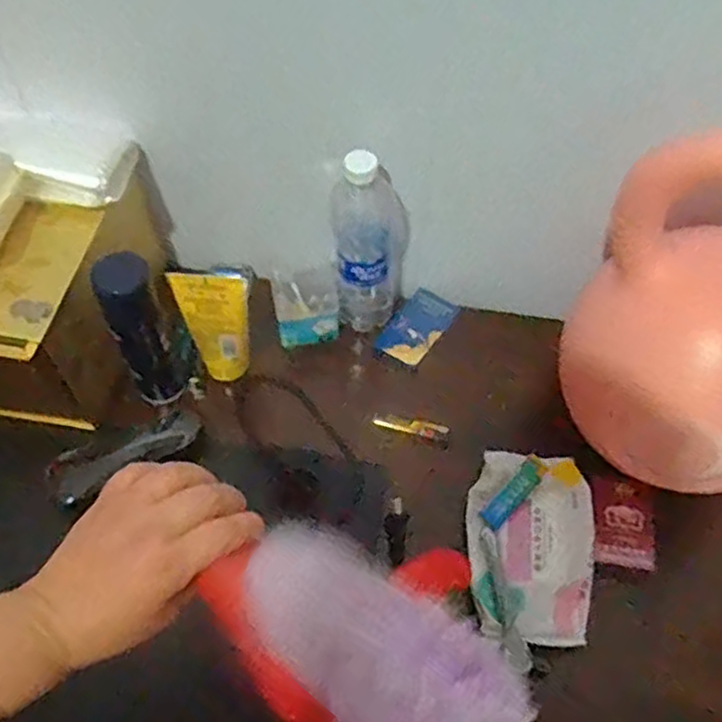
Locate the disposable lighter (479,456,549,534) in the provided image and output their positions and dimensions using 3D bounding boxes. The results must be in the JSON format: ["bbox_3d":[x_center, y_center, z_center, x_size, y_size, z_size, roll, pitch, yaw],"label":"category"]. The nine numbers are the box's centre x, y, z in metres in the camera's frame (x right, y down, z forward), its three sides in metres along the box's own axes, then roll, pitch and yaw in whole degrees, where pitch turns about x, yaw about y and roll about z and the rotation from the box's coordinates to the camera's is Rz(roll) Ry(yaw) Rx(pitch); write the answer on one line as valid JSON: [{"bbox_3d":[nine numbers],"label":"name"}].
[{"bbox_3d":[0.146,0.124,0.688,0.023,0.011,0.079,40,80,21],"label":"disposable lighter"}]

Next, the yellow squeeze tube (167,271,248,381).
[{"bbox_3d":[-0.145,-0.041,0.736,0.069,0.136,0.039,2,44,0],"label":"yellow squeeze tube"}]

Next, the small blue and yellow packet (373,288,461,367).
[{"bbox_3d":[0.064,-0.040,0.811,0.055,0.018,0.106,29,62,16],"label":"small blue and yellow packet"}]

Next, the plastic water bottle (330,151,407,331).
[{"bbox_3d":[0.007,-0.126,0.735,0.081,0.199,0.077,6,58,3],"label":"plastic water bottle"}]

